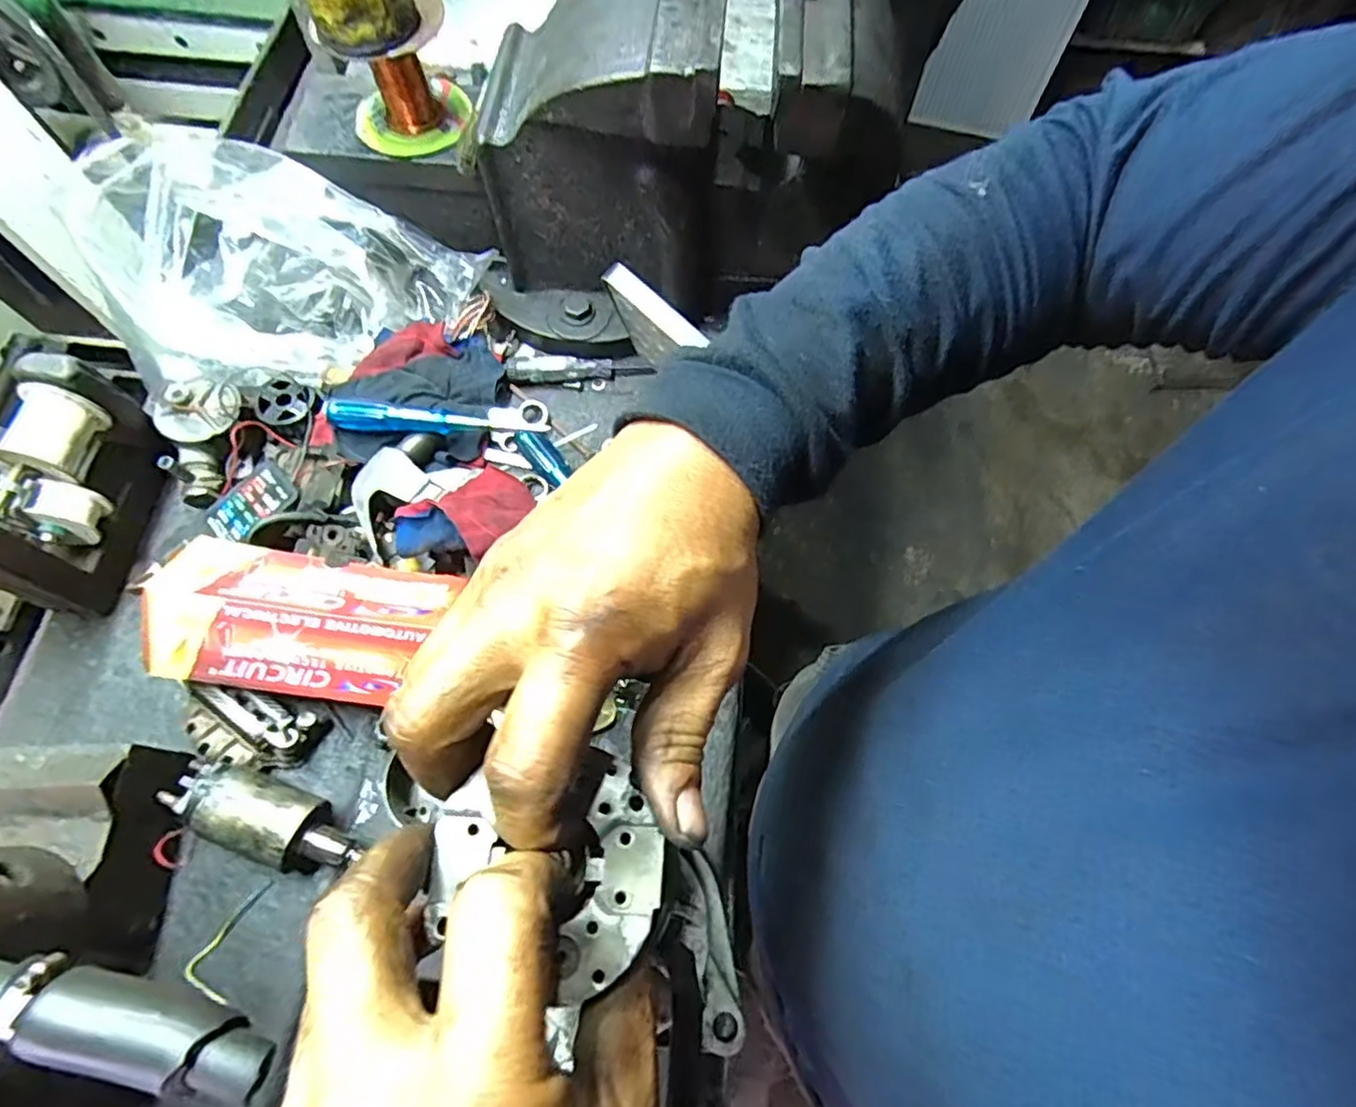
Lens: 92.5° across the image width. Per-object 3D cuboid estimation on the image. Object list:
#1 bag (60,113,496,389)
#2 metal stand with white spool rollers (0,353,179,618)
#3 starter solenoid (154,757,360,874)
[{"bbox_3d":[-0.332,-0.241,0.567,0.295,0.134,0.167,4,68,0],"label":"bag"},{"bbox_3d":[-0.464,-0.054,0.484,0.052,0.159,0.173,12,68,3],"label":"metal stand with white spool rollers"},{"bbox_3d":[-0.301,0.185,0.462,0.122,0.047,0.053,24,69,8],"label":"starter solenoid"}]

